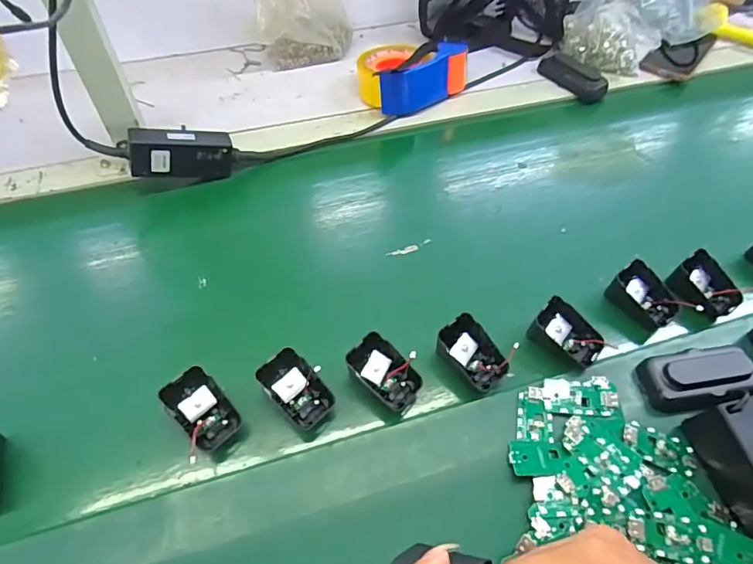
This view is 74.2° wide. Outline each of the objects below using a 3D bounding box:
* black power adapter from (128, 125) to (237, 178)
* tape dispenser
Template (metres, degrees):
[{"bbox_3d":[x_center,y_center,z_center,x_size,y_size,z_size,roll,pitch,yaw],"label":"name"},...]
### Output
[{"bbox_3d":[-0.232,-0.156,0.600,0.116,0.053,0.034,-5,51,-26],"label":"black power adapter"},{"bbox_3d":[0.046,-0.306,0.721,0.145,0.062,0.107,-24,57,-19],"label":"tape dispenser"}]

